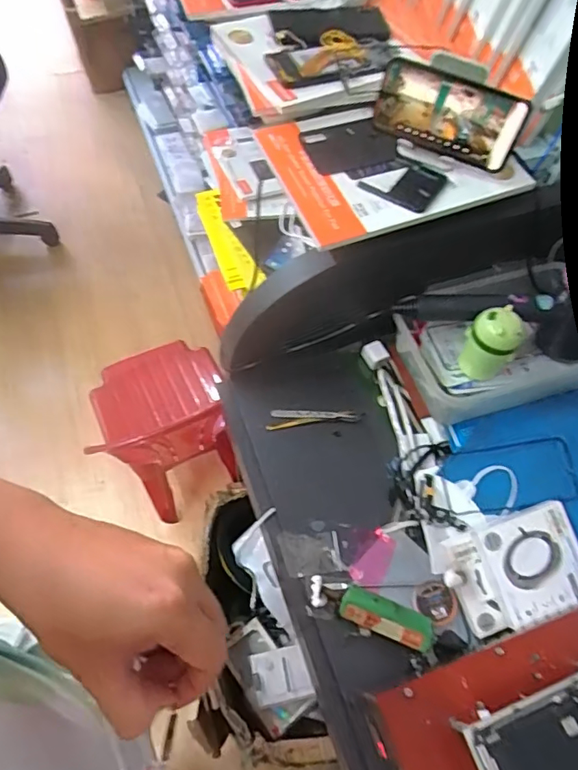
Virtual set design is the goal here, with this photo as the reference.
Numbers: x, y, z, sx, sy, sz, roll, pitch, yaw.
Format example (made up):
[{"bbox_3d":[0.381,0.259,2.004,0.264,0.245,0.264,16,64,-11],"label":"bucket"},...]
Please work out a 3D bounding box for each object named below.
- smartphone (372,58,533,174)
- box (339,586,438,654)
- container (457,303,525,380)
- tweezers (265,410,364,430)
[{"bbox_3d":[0.167,-0.285,0.552,0.152,0.075,0.013,24,44,6],"label":"smartphone"},{"bbox_3d":[0.107,0.255,0.568,0.104,0.039,0.041,20,63,7],"label":"box"},{"bbox_3d":[0.231,-0.050,0.602,0.048,0.088,0.059,-22,65,-15],"label":"container"},{"bbox_3d":[0.033,0.043,0.697,0.123,0.016,0.023,-2,62,-5],"label":"tweezers"}]

